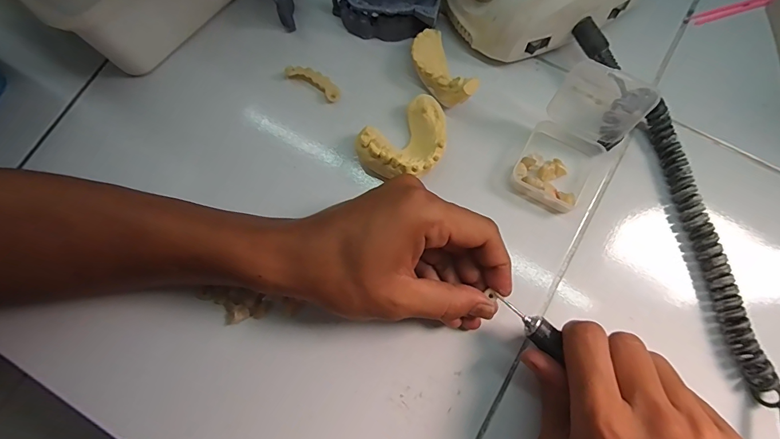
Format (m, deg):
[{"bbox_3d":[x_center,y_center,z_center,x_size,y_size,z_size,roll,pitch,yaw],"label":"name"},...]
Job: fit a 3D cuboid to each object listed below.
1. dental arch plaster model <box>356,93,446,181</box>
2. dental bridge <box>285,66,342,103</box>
[{"bbox_3d":[0.013,-0.056,0.294,0.071,0.029,0.049,-36,80,-7],"label":"dental arch plaster model"},{"bbox_3d":[-0.060,-0.111,0.316,0.046,0.009,0.014,31,80,7],"label":"dental bridge"}]

